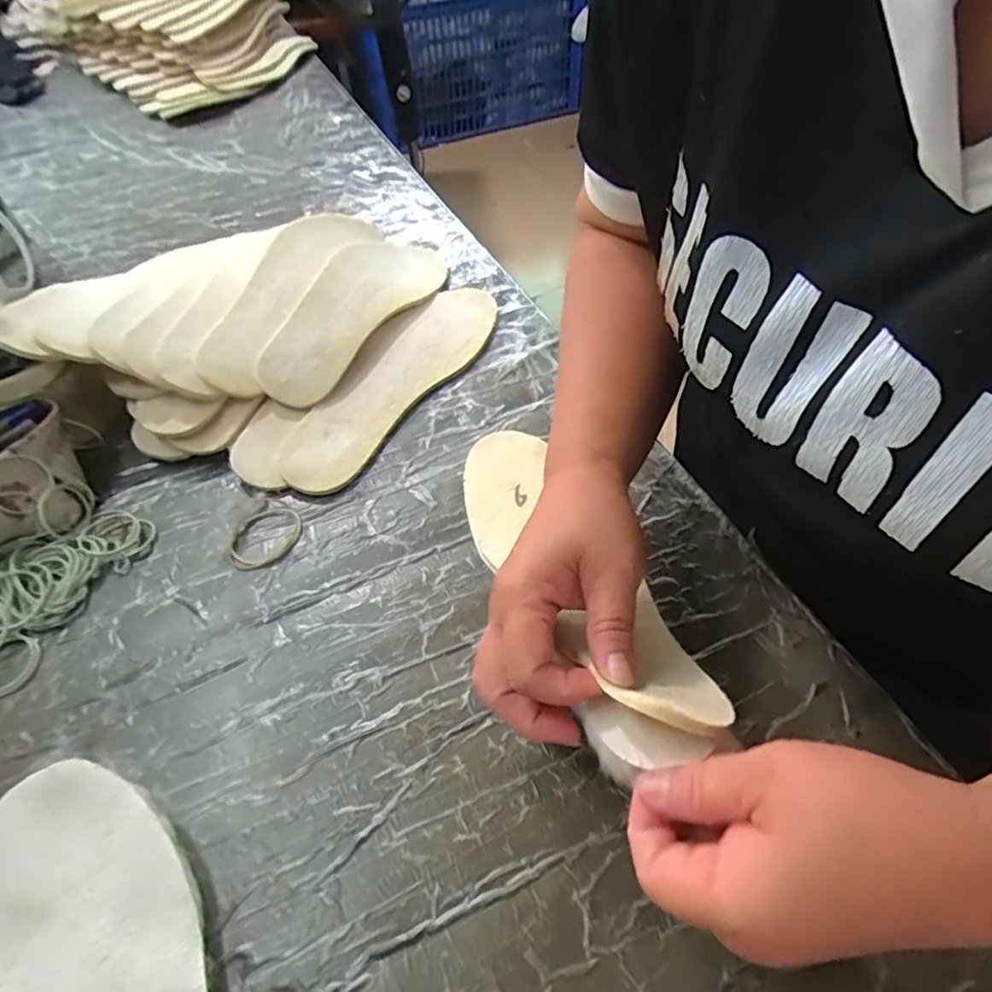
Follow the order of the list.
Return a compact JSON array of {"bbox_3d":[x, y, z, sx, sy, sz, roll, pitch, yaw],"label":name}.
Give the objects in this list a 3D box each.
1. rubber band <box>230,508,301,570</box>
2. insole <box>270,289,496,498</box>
[{"bbox_3d":[-0.170,0.030,0.439,0.044,0.004,0.055,29,59,25],"label":"rubber band"},{"bbox_3d":[-0.082,-0.108,0.532,0.071,0.007,0.284,29,58,12],"label":"insole"}]

